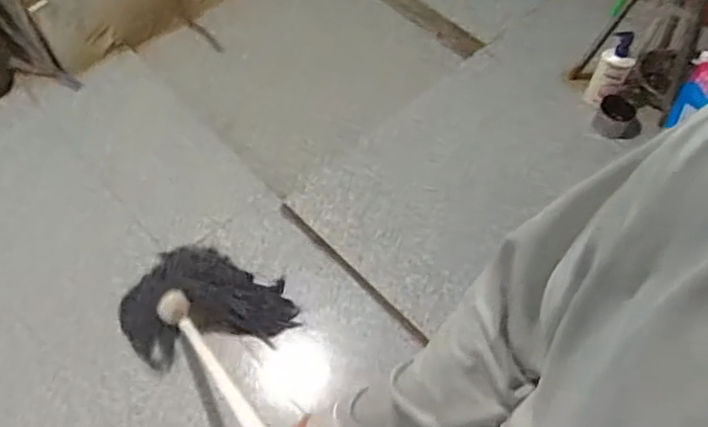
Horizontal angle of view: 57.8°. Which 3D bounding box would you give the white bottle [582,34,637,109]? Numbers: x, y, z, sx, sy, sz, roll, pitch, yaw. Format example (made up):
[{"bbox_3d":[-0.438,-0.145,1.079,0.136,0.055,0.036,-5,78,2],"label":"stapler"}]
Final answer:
[{"bbox_3d":[0.718,-0.394,1.794,0.093,0.232,0.068,29,41,16],"label":"white bottle"}]

